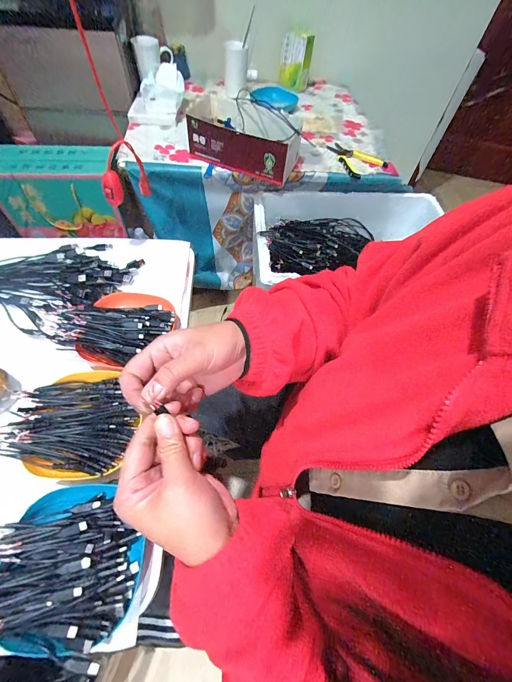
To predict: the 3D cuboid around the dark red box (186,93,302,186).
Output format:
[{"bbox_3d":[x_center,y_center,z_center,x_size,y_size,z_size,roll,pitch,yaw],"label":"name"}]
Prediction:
[{"bbox_3d":[-0.029,-0.490,0.709,0.271,0.099,0.125,22,59,8],"label":"dark red box"}]

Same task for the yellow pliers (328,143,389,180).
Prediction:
[{"bbox_3d":[0.269,-0.499,0.797,0.118,0.027,0.137,-23,63,-18],"label":"yellow pliers"}]

